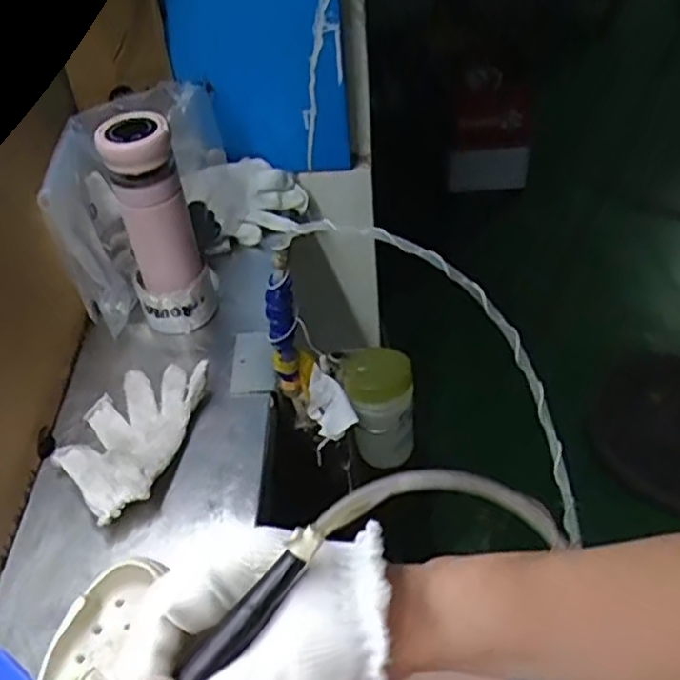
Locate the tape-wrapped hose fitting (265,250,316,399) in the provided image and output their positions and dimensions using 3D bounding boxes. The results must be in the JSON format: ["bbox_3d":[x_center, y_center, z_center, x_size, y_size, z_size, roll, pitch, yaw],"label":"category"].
[{"bbox_3d":[-0.048,-0.008,0.663,0.038,0.193,0.030,-8,44,-3],"label":"tape-wrapped hose fitting"}]

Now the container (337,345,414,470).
[{"bbox_3d":[0.043,0.077,0.818,0.076,0.143,0.081,-3,44,3],"label":"container"}]

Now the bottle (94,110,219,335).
[{"bbox_3d":[-0.185,-0.111,0.739,0.079,0.230,0.060,-15,43,-5],"label":"bottle"}]

